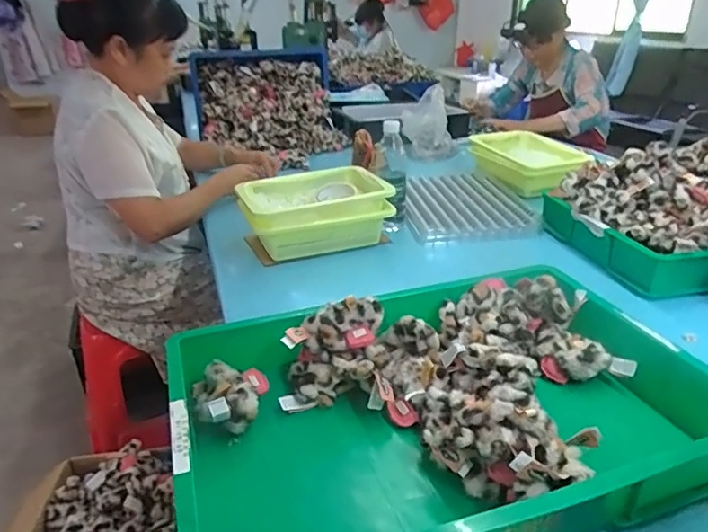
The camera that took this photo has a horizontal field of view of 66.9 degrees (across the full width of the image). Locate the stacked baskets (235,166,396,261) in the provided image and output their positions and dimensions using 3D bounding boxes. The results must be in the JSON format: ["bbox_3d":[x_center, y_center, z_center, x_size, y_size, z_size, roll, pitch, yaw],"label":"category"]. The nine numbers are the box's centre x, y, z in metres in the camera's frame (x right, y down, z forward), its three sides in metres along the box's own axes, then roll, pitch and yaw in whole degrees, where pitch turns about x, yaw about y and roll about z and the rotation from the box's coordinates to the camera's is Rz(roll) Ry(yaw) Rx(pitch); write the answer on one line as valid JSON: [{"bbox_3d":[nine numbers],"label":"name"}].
[{"bbox_3d":[-0.082,-0.114,1.088,0.279,0.105,0.218,-9,27,-16],"label":"stacked baskets"}]

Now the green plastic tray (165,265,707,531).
[{"bbox_3d":[0.092,0.147,0.587,0.548,0.090,0.364,-10,27,-18],"label":"green plastic tray"}]

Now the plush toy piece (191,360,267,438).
[{"bbox_3d":[-0.143,0.149,0.613,0.086,0.056,0.080,-5,26,-9],"label":"plush toy piece"}]

